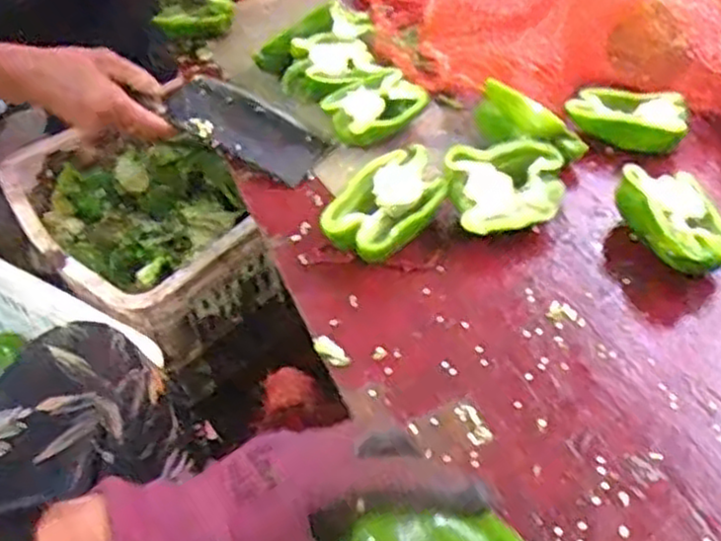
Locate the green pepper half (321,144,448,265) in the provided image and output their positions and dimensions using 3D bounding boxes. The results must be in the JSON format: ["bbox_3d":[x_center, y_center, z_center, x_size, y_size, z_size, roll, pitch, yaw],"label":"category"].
[{"bbox_3d":[0.022,-0.055,0.668,0.120,0.040,0.080,-35,53,-23],"label":"green pepper half"}]

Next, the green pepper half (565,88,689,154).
[{"bbox_3d":[0.258,-0.151,0.743,0.112,0.034,0.067,6,48,12],"label":"green pepper half"}]

